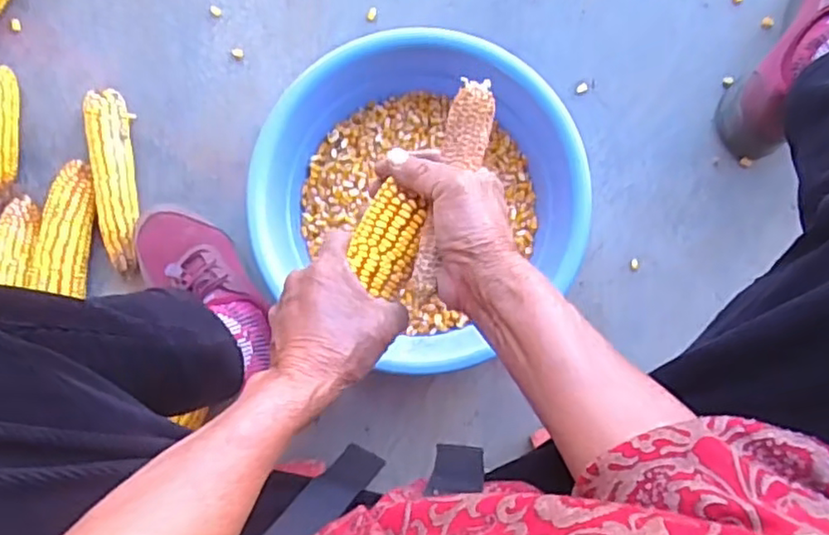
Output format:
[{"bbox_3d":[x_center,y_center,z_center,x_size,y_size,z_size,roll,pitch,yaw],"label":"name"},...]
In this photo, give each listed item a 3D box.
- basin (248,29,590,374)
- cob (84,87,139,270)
[{"bbox_3d":[0.007,-0.067,0.642,0.297,0.115,0.274,0,88,-3],"label":"basin"},{"bbox_3d":[-0.312,-0.090,0.681,0.042,0.039,0.184,-7,89,-3],"label":"cob"}]

